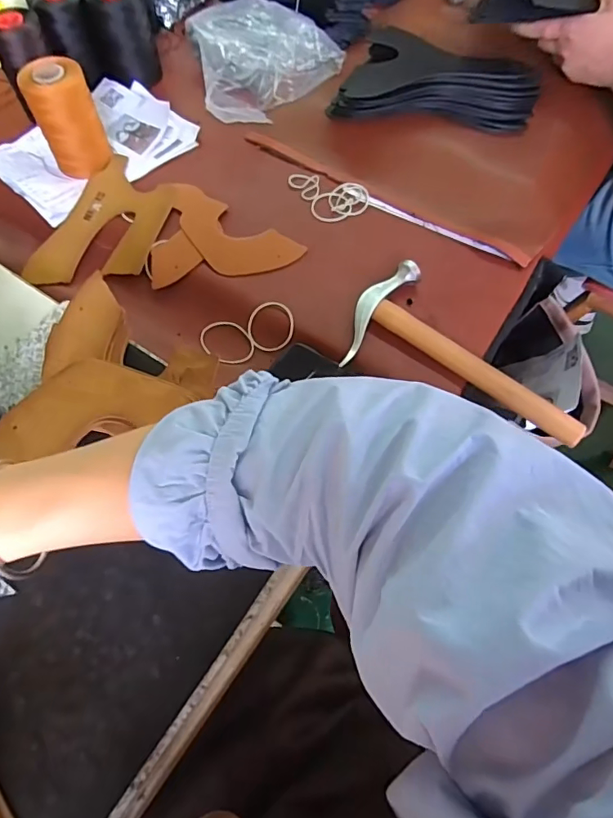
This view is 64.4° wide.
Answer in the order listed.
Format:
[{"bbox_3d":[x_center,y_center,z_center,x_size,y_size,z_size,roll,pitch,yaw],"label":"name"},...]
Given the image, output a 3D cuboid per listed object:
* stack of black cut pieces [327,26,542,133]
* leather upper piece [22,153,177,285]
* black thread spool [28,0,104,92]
[{"bbox_3d":[0.152,-0.389,0.577,0.230,0.063,0.119,9,65,6],"label":"stack of black cut pieces"},{"bbox_3d":[-0.225,-0.208,0.560,0.115,0.020,0.189,21,67,11],"label":"leather upper piece"},{"bbox_3d":[-0.301,-0.478,0.626,0.063,0.103,0.067,0,64,1],"label":"black thread spool"}]

